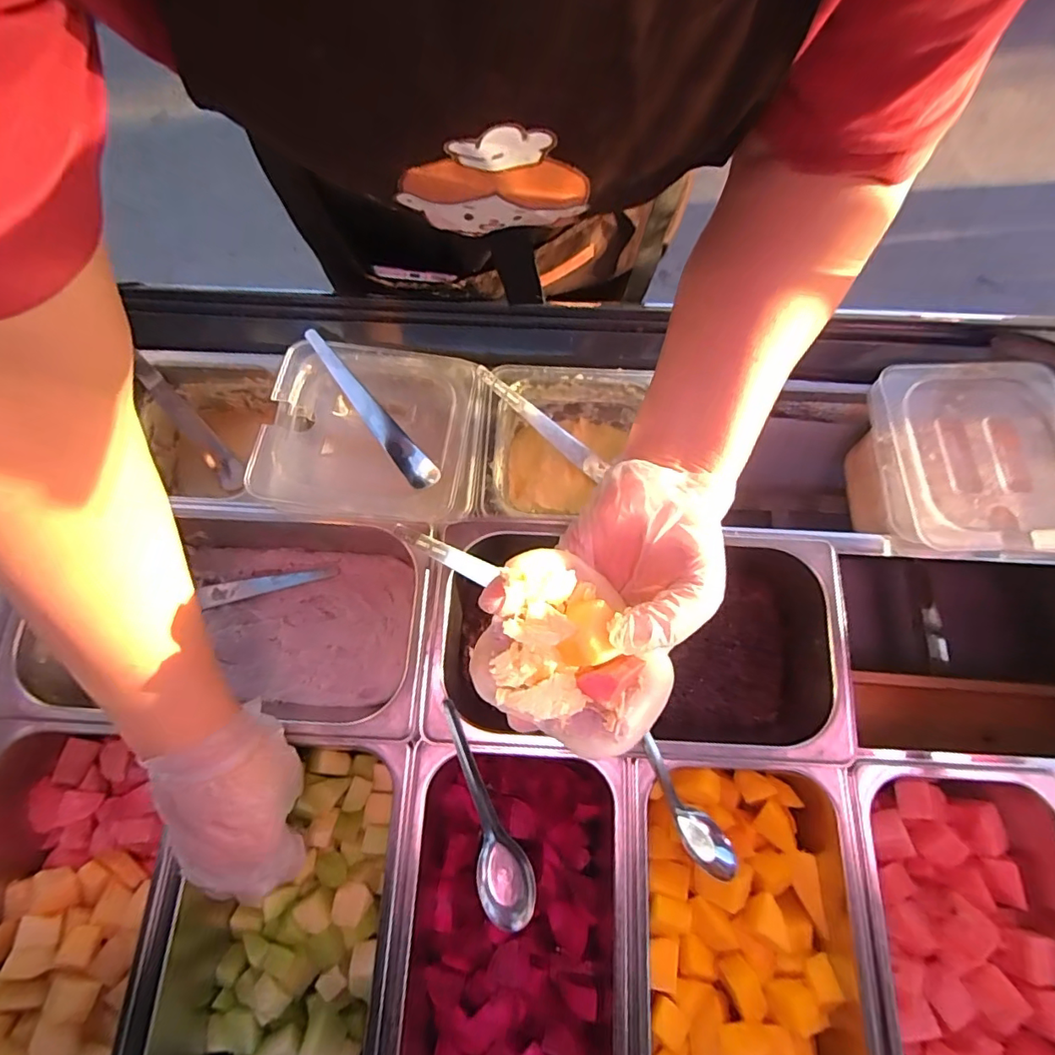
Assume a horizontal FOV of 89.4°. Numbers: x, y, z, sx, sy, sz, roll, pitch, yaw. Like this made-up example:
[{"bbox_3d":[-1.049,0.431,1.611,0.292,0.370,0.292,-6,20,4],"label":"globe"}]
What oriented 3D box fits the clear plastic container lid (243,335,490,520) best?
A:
[{"bbox_3d":[-0.136,-0.088,0.471,0.188,0.016,0.167,6,72,3],"label":"clear plastic container lid"}]

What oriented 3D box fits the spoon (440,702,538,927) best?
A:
[{"bbox_3d":[-0.033,0.210,0.398,0.040,0.030,0.159,-17,87,-5],"label":"spoon"}]

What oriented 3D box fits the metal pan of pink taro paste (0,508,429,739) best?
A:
[{"bbox_3d":[-0.243,0.078,0.465,0.325,0.086,0.177,3,72,2],"label":"metal pan of pink taro paste"}]

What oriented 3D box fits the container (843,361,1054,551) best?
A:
[{"bbox_3d":[0.394,-0.051,0.492,0.169,0.097,0.169,0,72,1],"label":"container"}]

